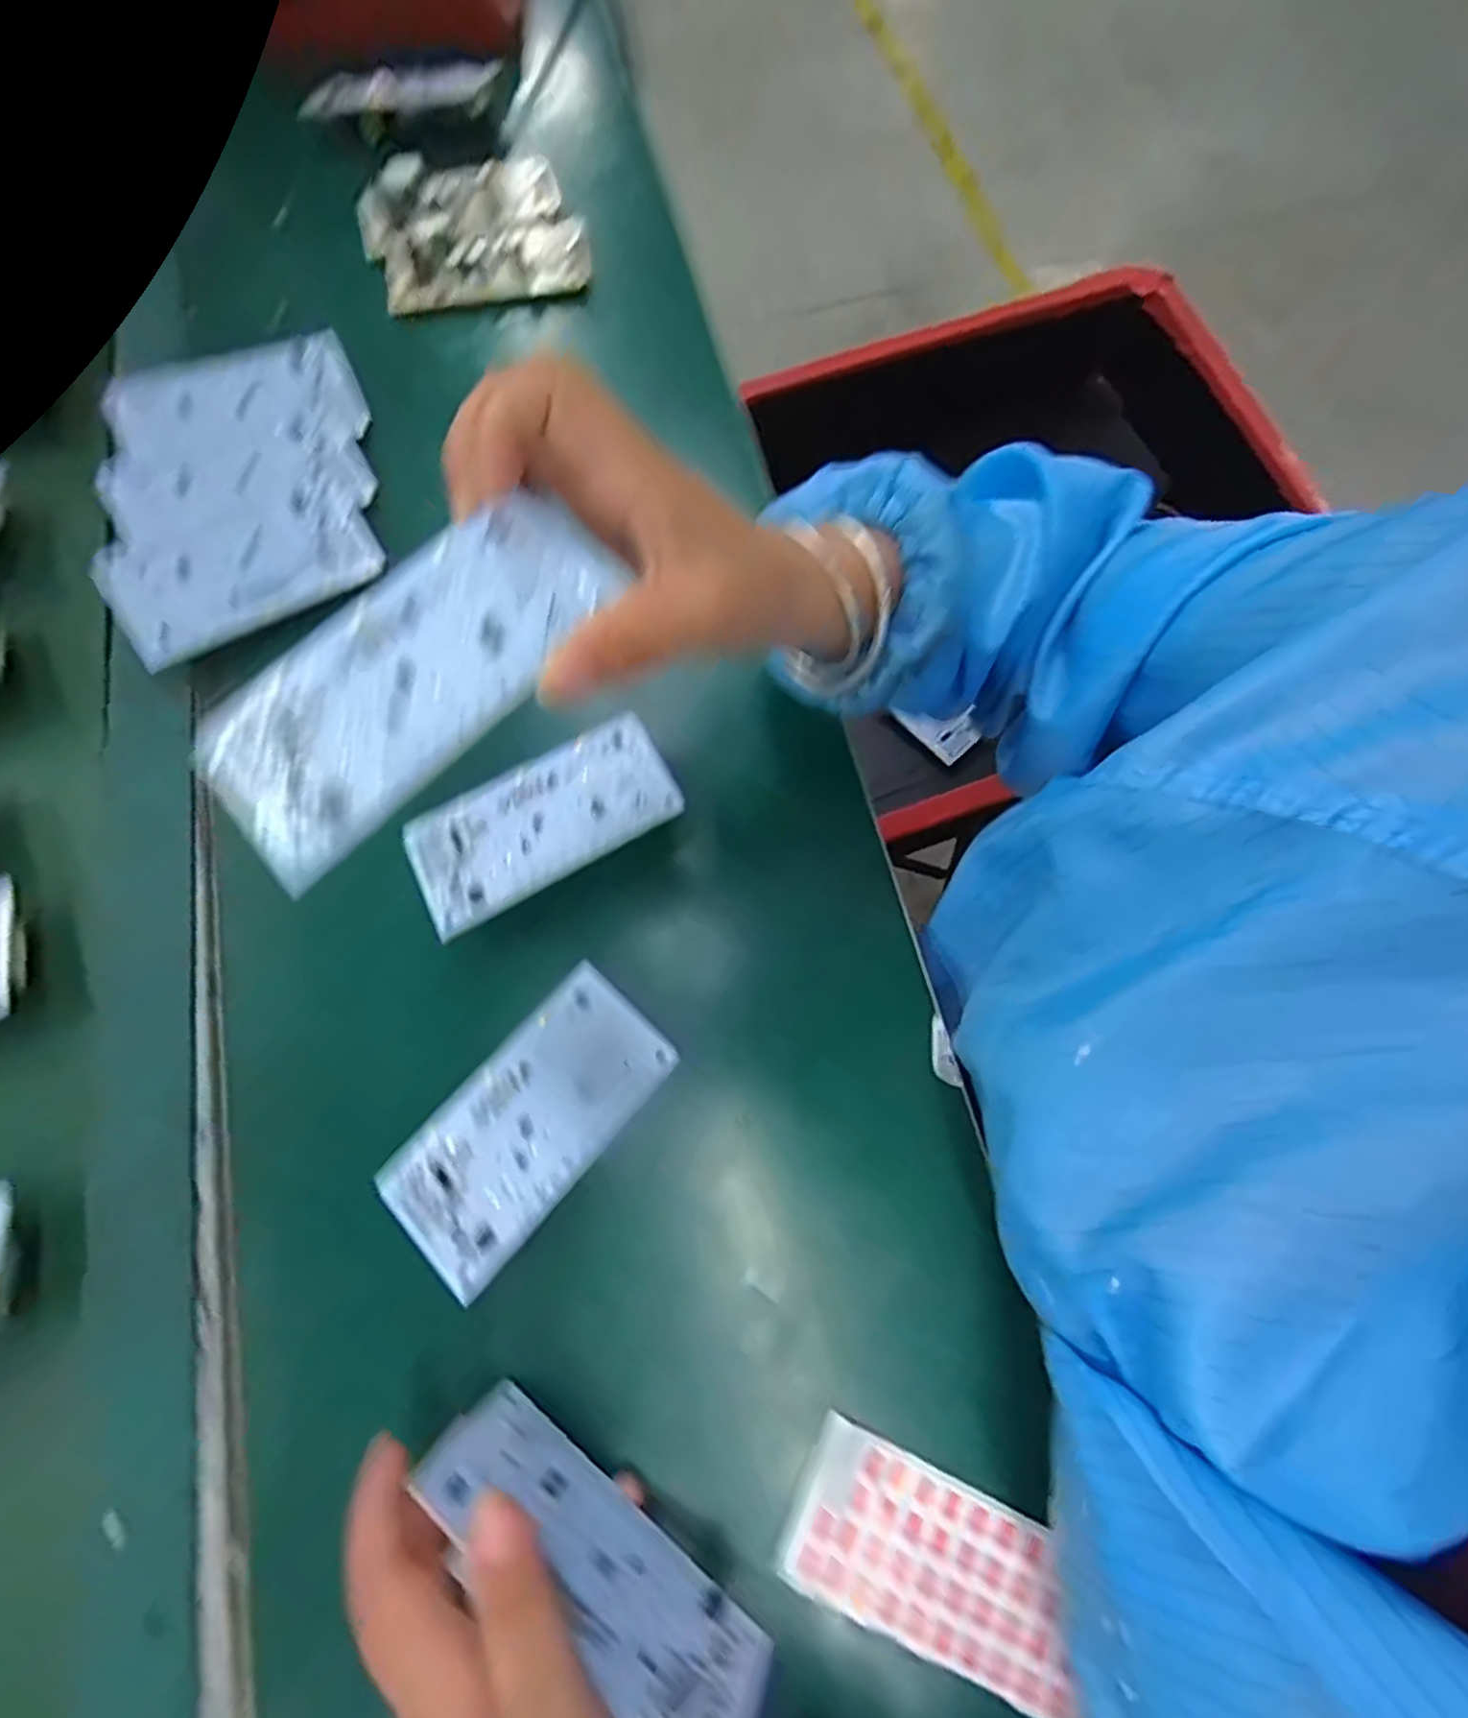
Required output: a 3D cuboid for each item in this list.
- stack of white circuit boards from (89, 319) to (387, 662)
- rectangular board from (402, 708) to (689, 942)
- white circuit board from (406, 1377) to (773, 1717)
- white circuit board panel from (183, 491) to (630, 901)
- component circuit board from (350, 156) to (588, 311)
[{"bbox_3d":[-0.252,-0.194,0.370,0.130,0.017,0.171,-20,75,-5],"label":"stack of white circuit boards"},{"bbox_3d":[-0.084,-0.018,0.317,0.116,0.008,0.057,-29,76,-8],"label":"rectangular board"},{"bbox_3d":[-0.043,0.220,0.225,0.120,0.053,0.004,32,93,17],"label":"white circuit board"},{"bbox_3d":[-0.091,-0.054,0.201,0.061,0.004,0.120,43,83,13],"label":"white circuit board panel"},{"bbox_3d":[-0.157,-0.376,0.429,0.122,0.018,0.105,-16,74,-4],"label":"component circuit board"}]

